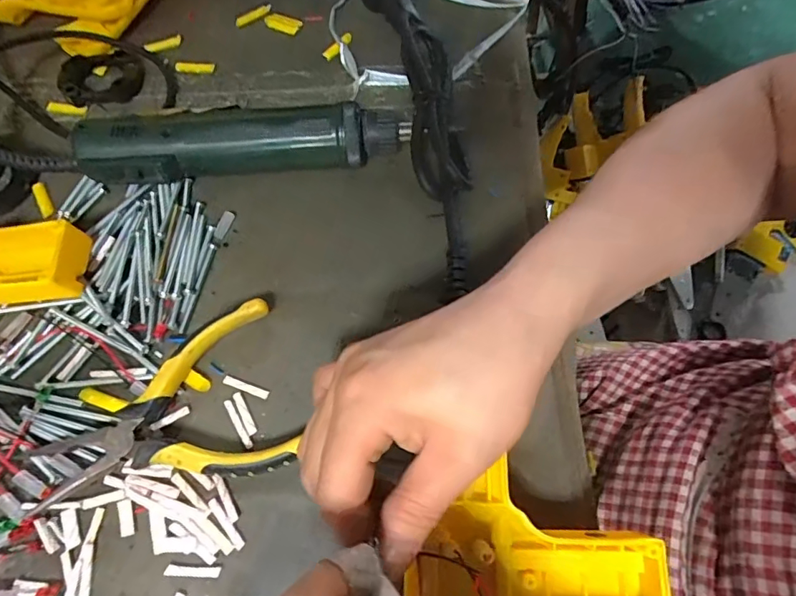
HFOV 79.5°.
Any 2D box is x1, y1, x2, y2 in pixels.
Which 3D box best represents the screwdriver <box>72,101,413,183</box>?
[{"bbox_3d":[-0.100,-0.104,0.324,0.208,0.042,0.043,-7,66,-2],"label":"screwdriver"}]

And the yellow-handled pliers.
[{"bbox_3d":[-0.129,0.067,0.261,0.139,0.018,0.091,-20,67,-8],"label":"yellow-handled pliers"}]

